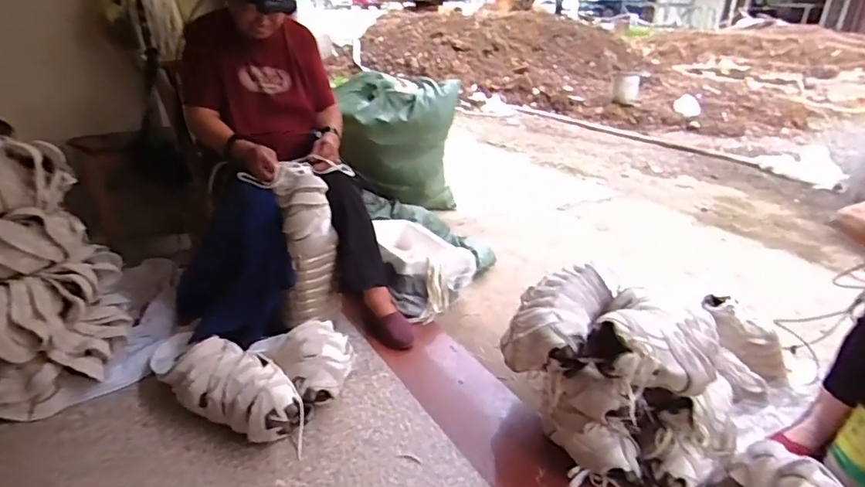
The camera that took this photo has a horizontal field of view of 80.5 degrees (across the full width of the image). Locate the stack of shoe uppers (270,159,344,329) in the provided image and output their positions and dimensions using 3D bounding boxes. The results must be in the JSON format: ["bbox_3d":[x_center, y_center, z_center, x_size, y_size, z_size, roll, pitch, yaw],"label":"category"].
[{"bbox_3d":[-0.338,0.012,1.380,0.160,0.404,0.153,-5,27,-13],"label":"stack of shoe uppers"}]

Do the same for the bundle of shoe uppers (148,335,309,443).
[{"bbox_3d":[-0.494,0.306,1.167,0.476,0.119,0.163,19,30,31],"label":"bundle of shoe uppers"}]

